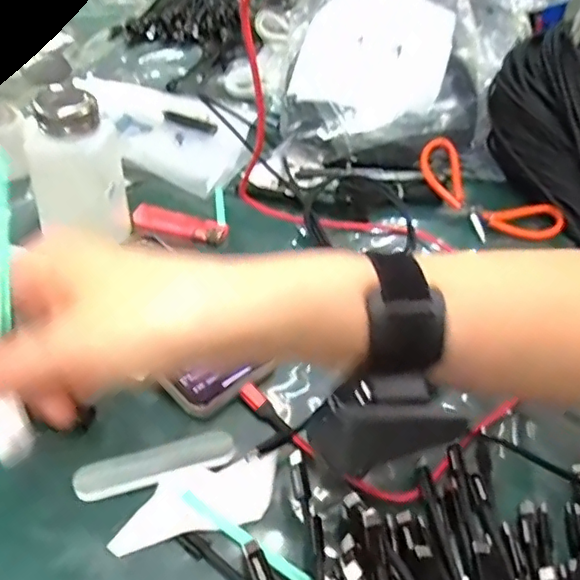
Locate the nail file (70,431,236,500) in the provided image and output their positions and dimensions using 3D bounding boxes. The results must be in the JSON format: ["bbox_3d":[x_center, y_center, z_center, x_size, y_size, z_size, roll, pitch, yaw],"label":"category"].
[{"bbox_3d":[-0.073,0.097,0.315,0.085,0.005,0.022,-10,45,-19],"label":"nail file"}]

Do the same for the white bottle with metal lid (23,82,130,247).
[{"bbox_3d":[-0.149,-0.077,0.406,0.054,0.120,0.053,7,43,0],"label":"white bottle with metal lid"}]

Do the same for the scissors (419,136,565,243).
[{"bbox_3d":[0.178,-0.087,0.526,0.144,0.025,0.064,39,49,14],"label":"scissors"}]

